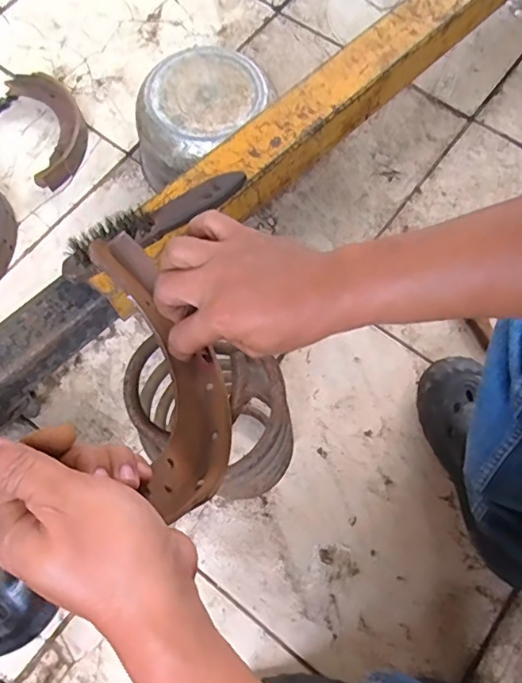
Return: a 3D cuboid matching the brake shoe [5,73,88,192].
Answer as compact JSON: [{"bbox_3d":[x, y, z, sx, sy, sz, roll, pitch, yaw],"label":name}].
[{"bbox_3d":[-0.339,-0.350,0.867,0.100,0.035,0.223,-20,73,-7],"label":"brake shoe"}]

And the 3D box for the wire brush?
[{"bbox_3d":[-0.119,-0.139,0.607,0.235,0.040,0.039,-32,73,-10],"label":"wire brush"}]

